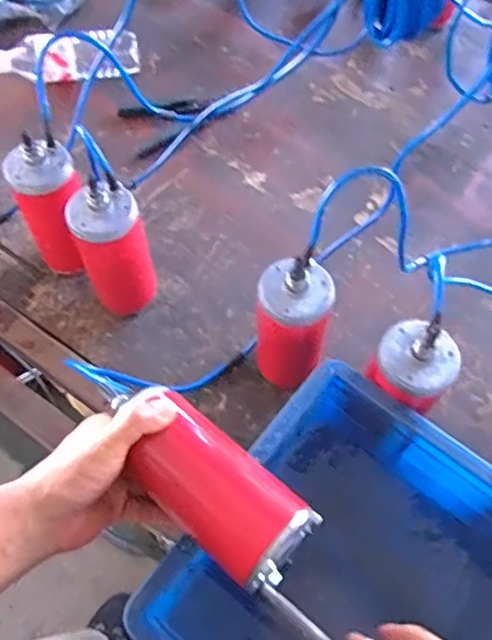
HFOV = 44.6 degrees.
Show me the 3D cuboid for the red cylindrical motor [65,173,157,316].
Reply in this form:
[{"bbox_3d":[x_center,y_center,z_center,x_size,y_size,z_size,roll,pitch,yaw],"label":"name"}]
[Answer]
[{"bbox_3d":[-0.153,-0.076,0.704,0.074,0.198,0.065,-24,65,-12],"label":"red cylindrical motor"}]

